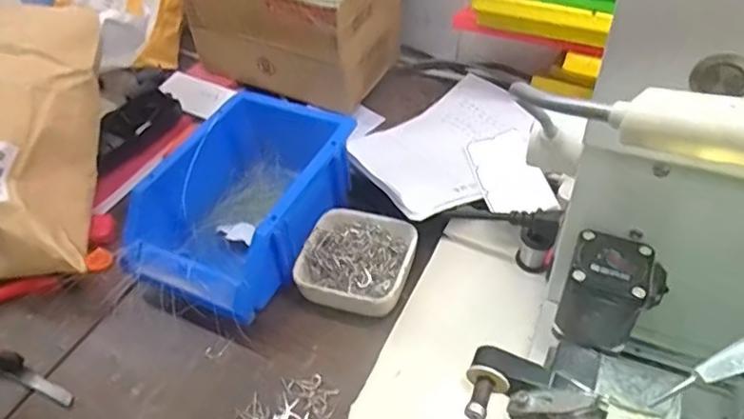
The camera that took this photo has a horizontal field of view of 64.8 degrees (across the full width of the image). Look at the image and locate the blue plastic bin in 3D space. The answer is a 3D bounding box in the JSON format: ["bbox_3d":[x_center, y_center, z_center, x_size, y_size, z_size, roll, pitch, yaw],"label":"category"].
[{"bbox_3d":[-0.100,-0.006,0.468,0.118,0.072,0.175,21,53,22],"label":"blue plastic bin"}]

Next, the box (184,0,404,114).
[{"bbox_3d":[-0.077,-0.200,0.611,0.188,0.114,0.116,19,53,20],"label":"box"}]

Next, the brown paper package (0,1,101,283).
[{"bbox_3d":[-0.279,-0.054,0.477,0.132,0.085,0.228,6,87,12],"label":"brown paper package"}]

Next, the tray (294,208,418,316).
[{"bbox_3d":[-0.010,0.039,0.456,0.080,0.027,0.096,12,51,15],"label":"tray"}]

